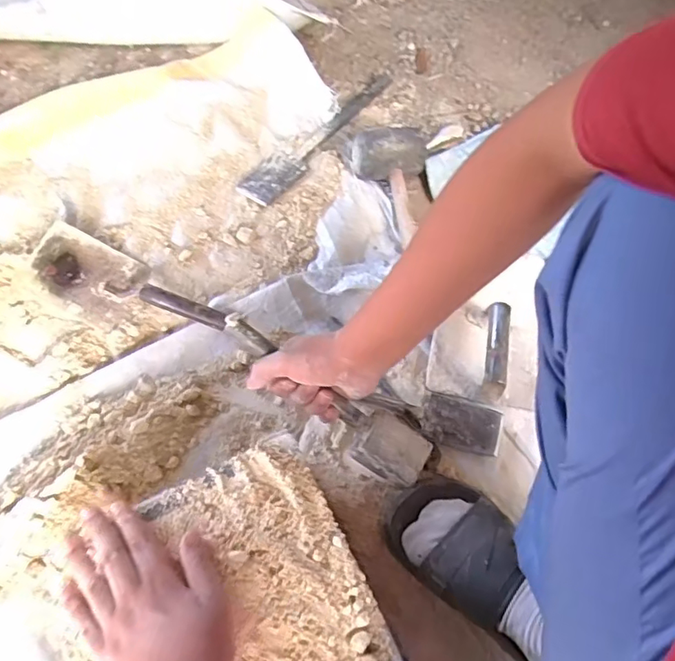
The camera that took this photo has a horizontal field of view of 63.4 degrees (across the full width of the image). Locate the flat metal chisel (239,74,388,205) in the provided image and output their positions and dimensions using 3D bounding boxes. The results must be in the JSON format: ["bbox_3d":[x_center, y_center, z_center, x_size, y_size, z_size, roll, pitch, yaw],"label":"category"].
[{"bbox_3d":[-0.022,-0.309,0.847,0.069,0.022,0.327,37,68,14],"label":"flat metal chisel"}]

